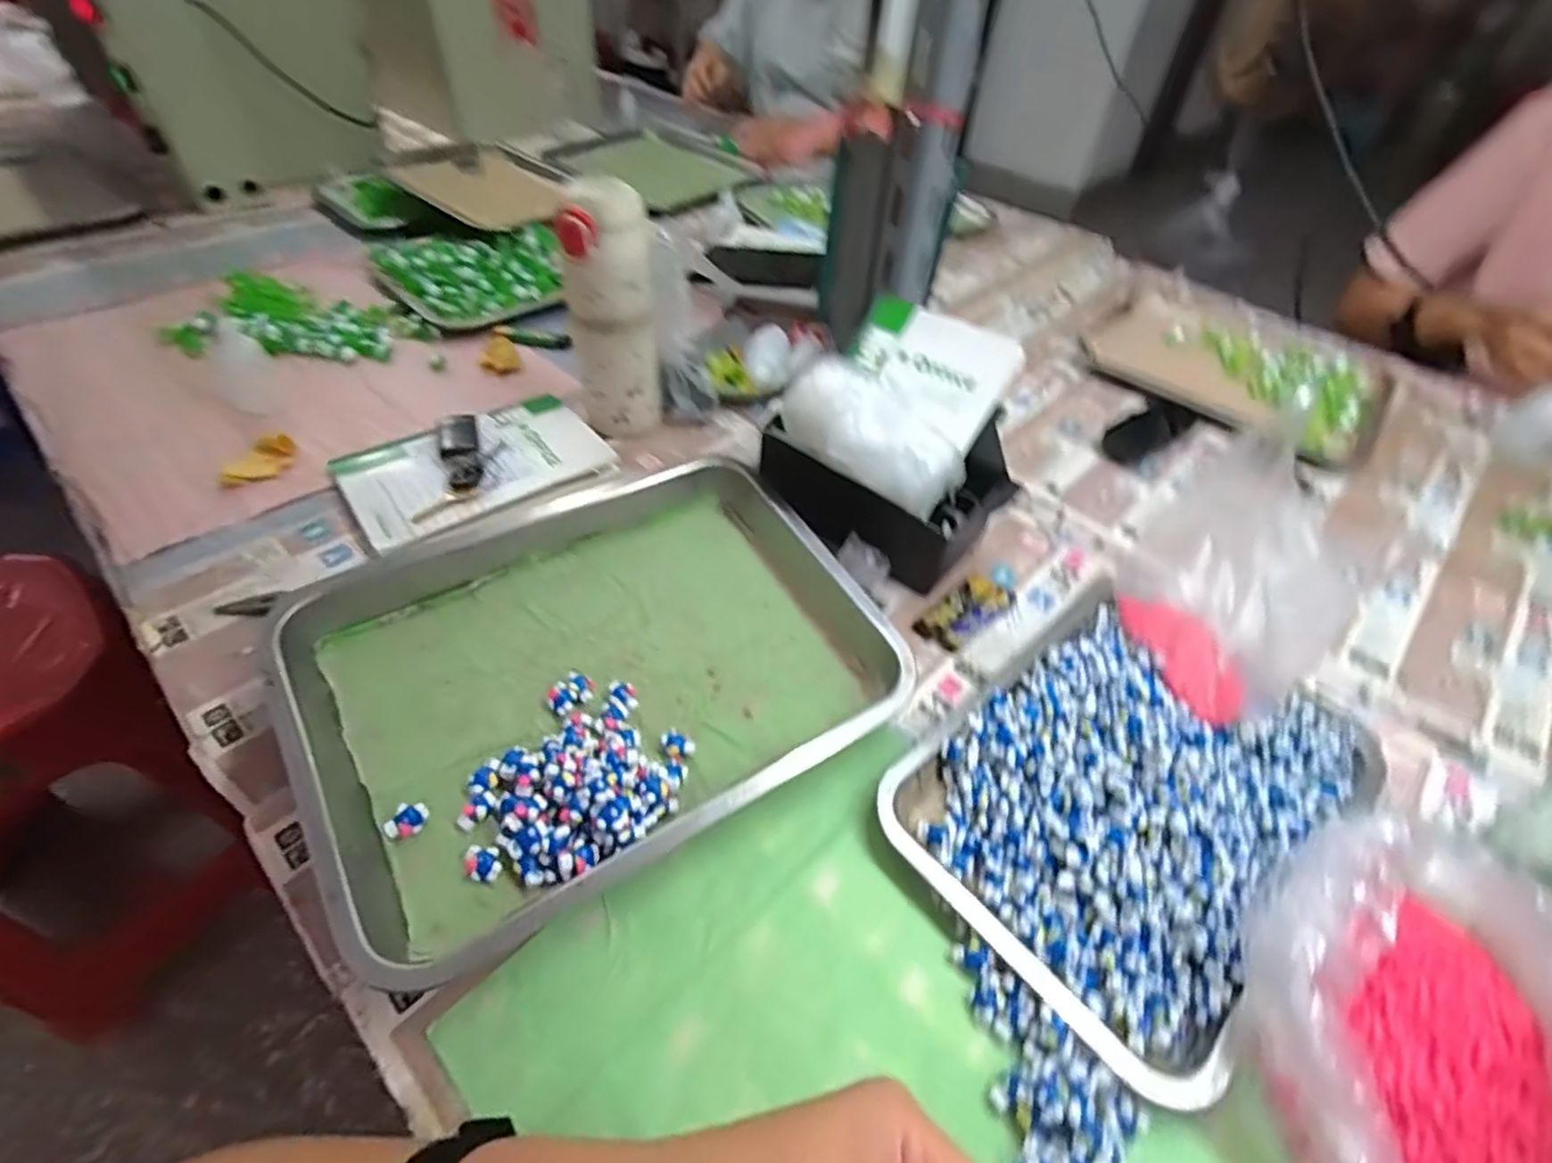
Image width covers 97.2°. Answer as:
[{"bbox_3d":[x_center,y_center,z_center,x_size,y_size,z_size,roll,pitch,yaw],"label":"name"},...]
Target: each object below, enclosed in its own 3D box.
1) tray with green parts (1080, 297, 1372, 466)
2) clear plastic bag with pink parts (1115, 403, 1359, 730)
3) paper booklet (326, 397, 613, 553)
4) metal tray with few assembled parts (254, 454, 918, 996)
[{"bbox_3d":[0.539,-0.255,0.812,0.297,0.025,0.225,35,54,26],"label":"tray with green parts"},{"bbox_3d":[0.306,0.007,0.472,0.089,0.140,0.192,11,47,6],"label":"clear plastic bag with pink parts"},{"bbox_3d":[-0.255,-0.103,0.580,0.199,0.018,0.145,-30,54,-28],"label":"paper booklet"},{"bbox_3d":[-0.122,0.051,0.457,0.363,0.049,0.287,-25,53,-24],"label":"metal tray with few assembled parts"}]

